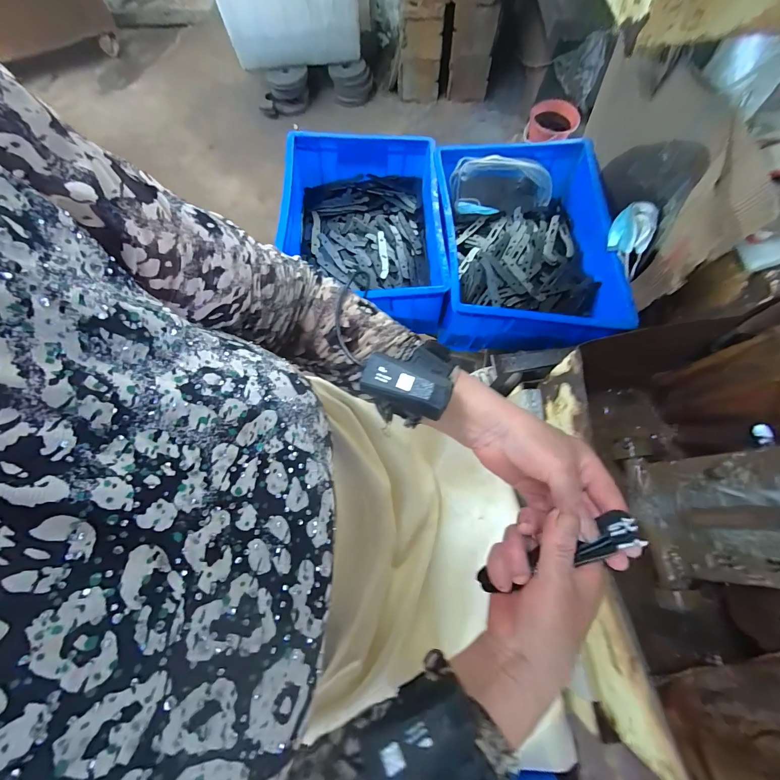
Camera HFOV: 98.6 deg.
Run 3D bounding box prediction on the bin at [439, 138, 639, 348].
[{"bbox_3d":[0.250,-0.287,0.653,0.301,0.132,0.423,0,74,2],"label":"bin"}]

